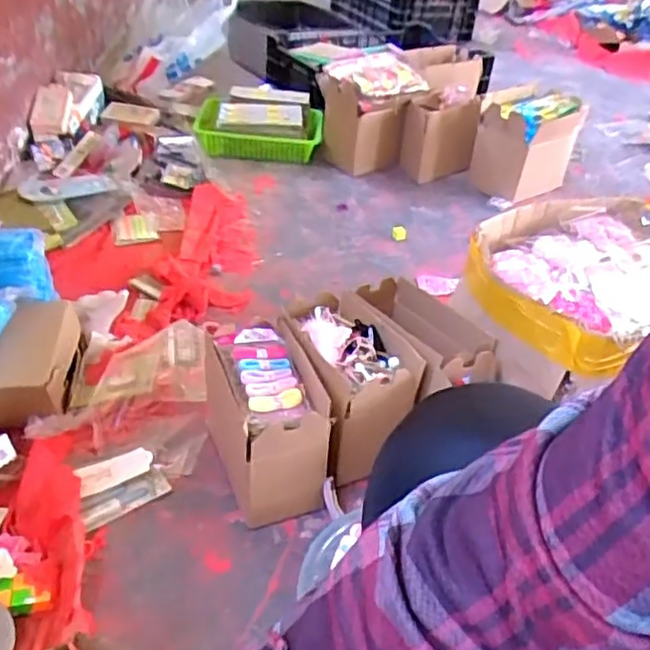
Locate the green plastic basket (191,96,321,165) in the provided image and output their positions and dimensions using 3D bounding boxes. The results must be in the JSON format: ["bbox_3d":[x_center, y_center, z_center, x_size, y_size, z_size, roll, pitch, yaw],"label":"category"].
[{"bbox_3d":[-0.174,-0.529,1.774,0.340,0.116,0.183,-4,39,-13],"label":"green plastic basket"}]

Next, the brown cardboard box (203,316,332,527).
[{"bbox_3d":[-0.078,0.127,0.870,0.111,0.176,0.203,-10,41,-20],"label":"brown cardboard box"}]

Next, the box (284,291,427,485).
[{"bbox_3d":[0.024,0.073,0.908,0.135,0.149,0.206,-14,42,-24],"label":"box"}]

